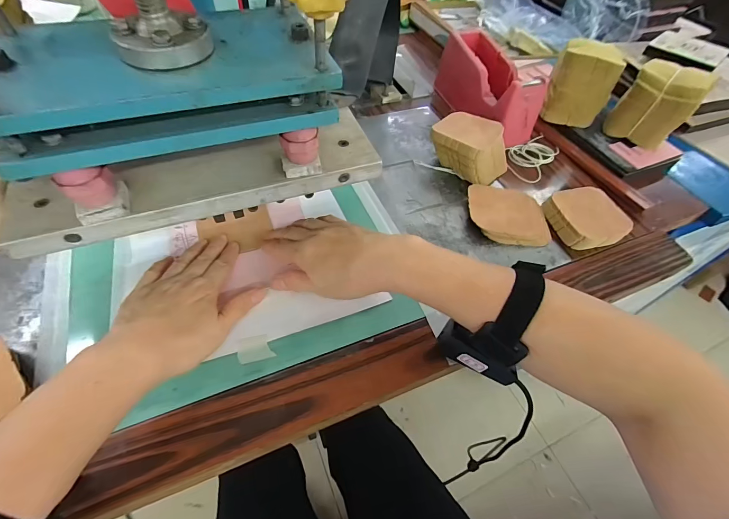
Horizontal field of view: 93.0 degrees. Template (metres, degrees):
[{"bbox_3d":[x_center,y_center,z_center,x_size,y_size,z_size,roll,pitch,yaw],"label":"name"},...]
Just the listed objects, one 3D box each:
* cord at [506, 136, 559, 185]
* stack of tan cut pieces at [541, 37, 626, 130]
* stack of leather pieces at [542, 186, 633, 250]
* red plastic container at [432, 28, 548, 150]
[{"bbox_3d":[0.250,-0.158,0.526,0.065,0.008,0.111,34,58,19],"label":"cord"},{"bbox_3d":[0.326,-0.263,0.521,0.090,0.097,0.053,27,56,14],"label":"stack of tan cut pieces"},{"bbox_3d":[0.282,-0.054,0.441,0.086,0.028,0.078,-12,56,-13],"label":"stack of leather pieces"},{"bbox_3d":[0.194,-0.275,0.552,0.072,0.090,0.198,-22,58,-20],"label":"red plastic container"}]

